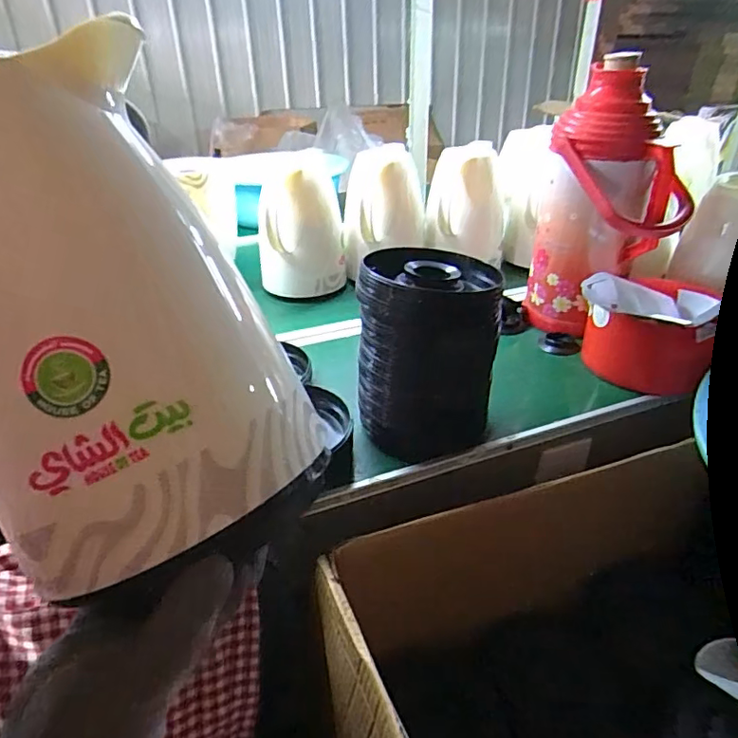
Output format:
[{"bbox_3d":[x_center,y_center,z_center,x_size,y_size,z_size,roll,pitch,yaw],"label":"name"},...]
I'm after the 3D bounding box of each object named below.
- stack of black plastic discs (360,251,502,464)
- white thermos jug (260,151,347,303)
[{"bbox_3d":[0.062,-0.020,0.638,0.144,0.204,0.131,3,30,1],"label":"stack of black plastic discs"},{"bbox_3d":[-0.118,-0.256,1.020,0.154,0.228,0.148,-1,30,-6],"label":"white thermos jug"}]

